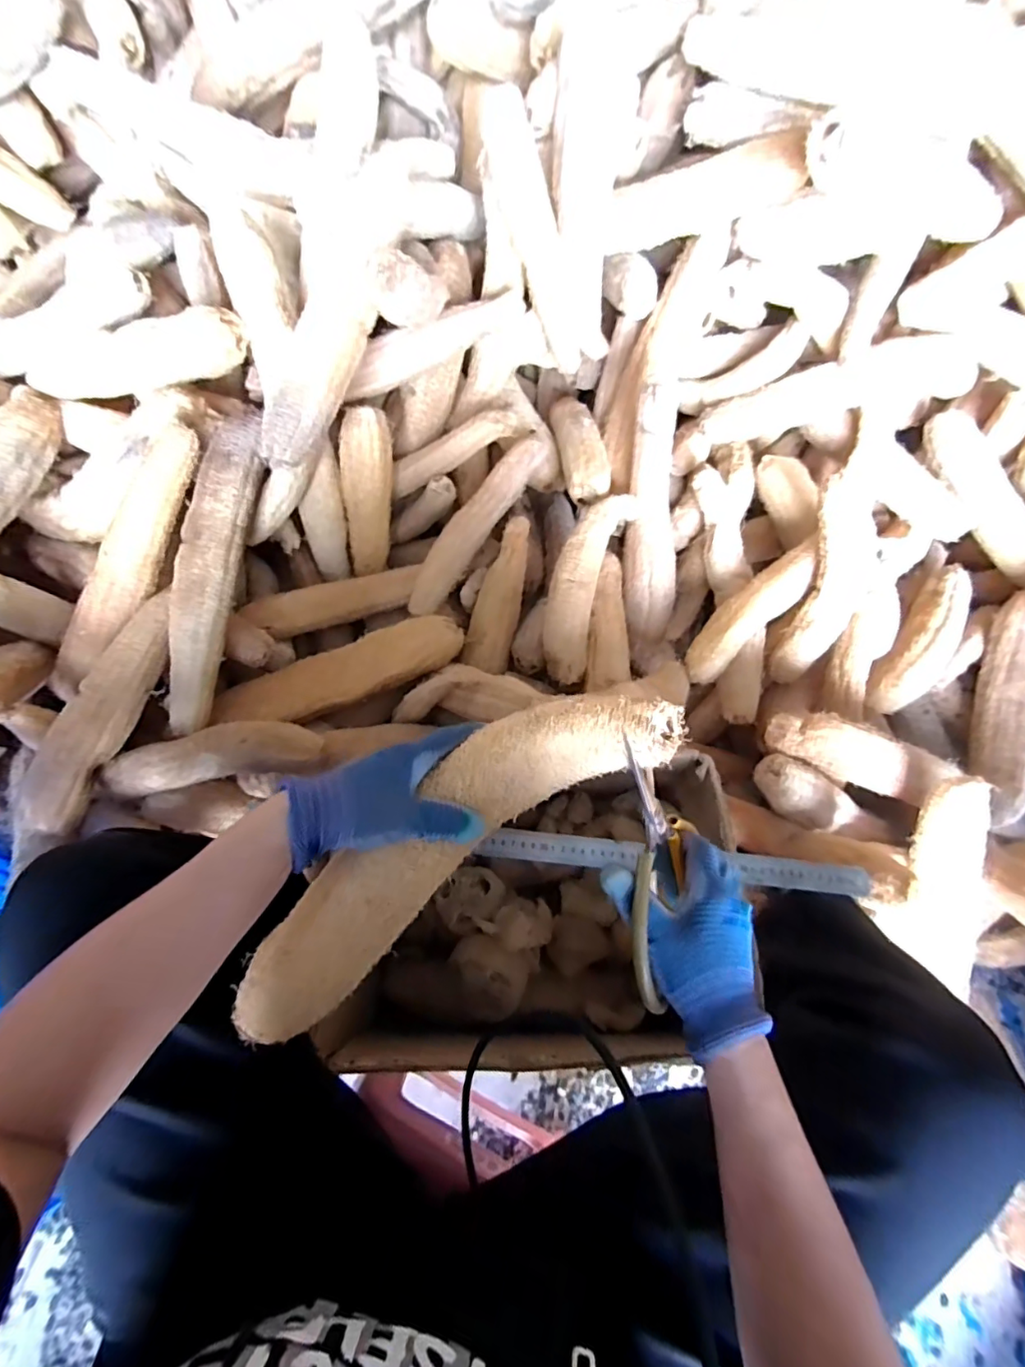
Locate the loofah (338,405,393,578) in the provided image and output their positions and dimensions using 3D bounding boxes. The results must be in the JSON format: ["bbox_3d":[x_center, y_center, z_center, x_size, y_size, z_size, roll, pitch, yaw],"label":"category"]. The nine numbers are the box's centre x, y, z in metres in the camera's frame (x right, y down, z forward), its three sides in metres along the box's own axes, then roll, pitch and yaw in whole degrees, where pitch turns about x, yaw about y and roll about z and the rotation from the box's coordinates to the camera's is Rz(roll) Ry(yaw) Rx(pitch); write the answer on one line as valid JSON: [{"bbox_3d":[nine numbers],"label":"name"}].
[{"bbox_3d":[-0.224,-0.290,0.851,0.075,0.245,0.052,9,31,1],"label":"loofah"}]

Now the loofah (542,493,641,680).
[{"bbox_3d":[0.101,-0.145,0.793,0.083,0.059,0.286,17,86,5],"label":"loofah"}]

